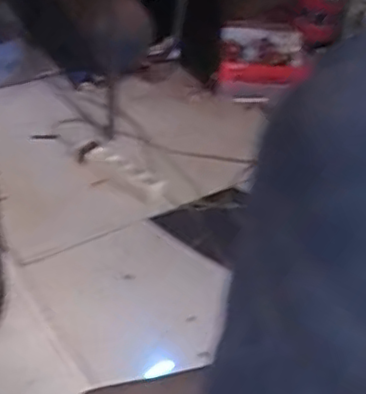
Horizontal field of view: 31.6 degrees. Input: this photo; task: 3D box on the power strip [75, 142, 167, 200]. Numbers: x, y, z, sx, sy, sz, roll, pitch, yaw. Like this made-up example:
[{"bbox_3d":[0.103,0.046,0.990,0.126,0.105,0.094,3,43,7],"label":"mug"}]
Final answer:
[{"bbox_3d":[-0.145,-0.066,1.453,0.235,0.040,0.071,30,46,24],"label":"power strip"}]

